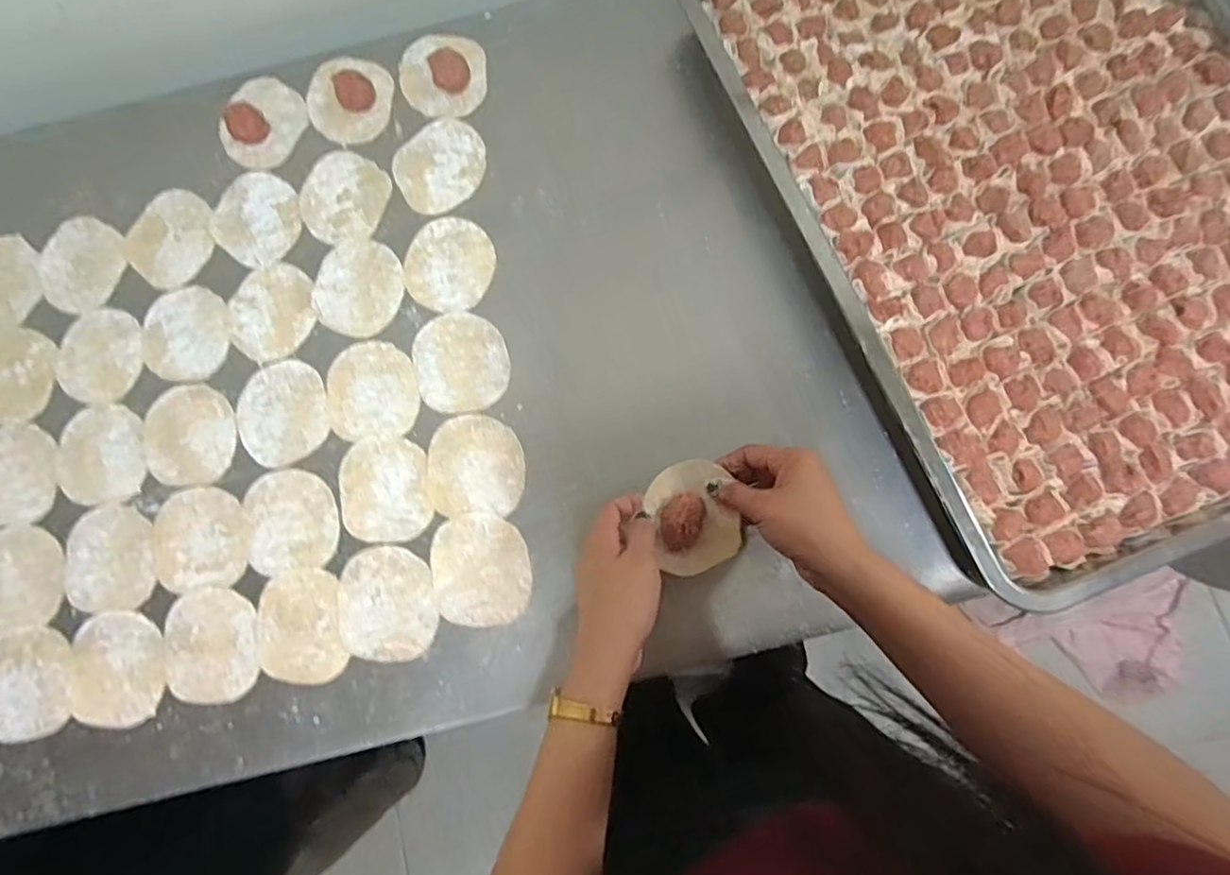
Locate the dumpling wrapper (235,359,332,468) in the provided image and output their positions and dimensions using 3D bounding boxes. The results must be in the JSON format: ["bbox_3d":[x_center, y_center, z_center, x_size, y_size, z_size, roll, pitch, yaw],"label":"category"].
[{"bbox_3d":[-0.275,-0.021,0.531,0.073,0.004,0.083,-22,80,-3],"label":"dumpling wrapper"}]

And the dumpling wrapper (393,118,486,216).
[{"bbox_3d":[-0.152,-0.240,0.565,0.084,0.004,0.076,-42,81,-7],"label":"dumpling wrapper"}]

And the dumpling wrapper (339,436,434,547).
[{"bbox_3d":[-0.185,0.041,0.514,0.072,0.004,0.085,-13,79,-1],"label":"dumpling wrapper"}]

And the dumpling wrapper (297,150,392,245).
[{"bbox_3d":[-0.240,-0.212,0.565,0.084,0.004,0.078,0,79,1],"label":"dumpling wrapper"}]

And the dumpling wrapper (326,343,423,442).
[{"bbox_3d":[-0.201,-0.039,0.531,0.074,0.004,0.082,-11,79,-1],"label":"dumpling wrapper"}]

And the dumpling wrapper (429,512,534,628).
[{"bbox_3d":[-0.105,0.103,0.499,0.075,0.004,0.085,-12,79,-1],"label":"dumpling wrapper"}]

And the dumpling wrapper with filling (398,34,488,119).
[{"bbox_3d":[-0.156,-0.331,0.576,0.078,0.017,0.089,-4,79,0],"label":"dumpling wrapper with filling"}]

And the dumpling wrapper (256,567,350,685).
[{"bbox_3d":[-0.245,0.147,0.499,0.067,0.004,0.086,-13,79,-1],"label":"dumpling wrapper"}]

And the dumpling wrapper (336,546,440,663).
[{"bbox_3d":[-0.177,0.129,0.498,0.076,0.004,0.084,-3,79,0],"label":"dumpling wrapper"}]

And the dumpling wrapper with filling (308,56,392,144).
[{"bbox_3d":[-0.238,-0.307,0.576,0.077,0.016,0.081,0,79,1],"label":"dumpling wrapper with filling"}]

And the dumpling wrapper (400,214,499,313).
[{"bbox_3d":[-0.141,-0.147,0.548,0.076,0.004,0.085,-10,79,-1],"label":"dumpling wrapper"}]

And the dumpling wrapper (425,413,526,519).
[{"bbox_3d":[-0.111,0.021,0.512,0.077,0.004,0.079,0,79,1],"label":"dumpling wrapper"}]

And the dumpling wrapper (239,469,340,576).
[{"bbox_3d":[-0.260,0.066,0.515,0.072,0.004,0.080,-15,79,-2],"label":"dumpling wrapper"}]

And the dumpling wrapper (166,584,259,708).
[{"bbox_3d":[-0.314,0.161,0.500,0.072,0.006,0.086,-10,79,-1],"label":"dumpling wrapper"}]

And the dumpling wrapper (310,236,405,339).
[{"bbox_3d":[-0.219,-0.129,0.548,0.077,0.004,0.083,0,79,1],"label":"dumpling wrapper"}]

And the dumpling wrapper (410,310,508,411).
[{"bbox_3d":[-0.128,-0.063,0.531,0.076,0.004,0.084,-17,79,-2],"label":"dumpling wrapper"}]

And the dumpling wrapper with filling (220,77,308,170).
[{"bbox_3d":[-0.317,-0.286,0.579,0.060,0.015,0.085,16,80,4],"label":"dumpling wrapper with filling"}]

